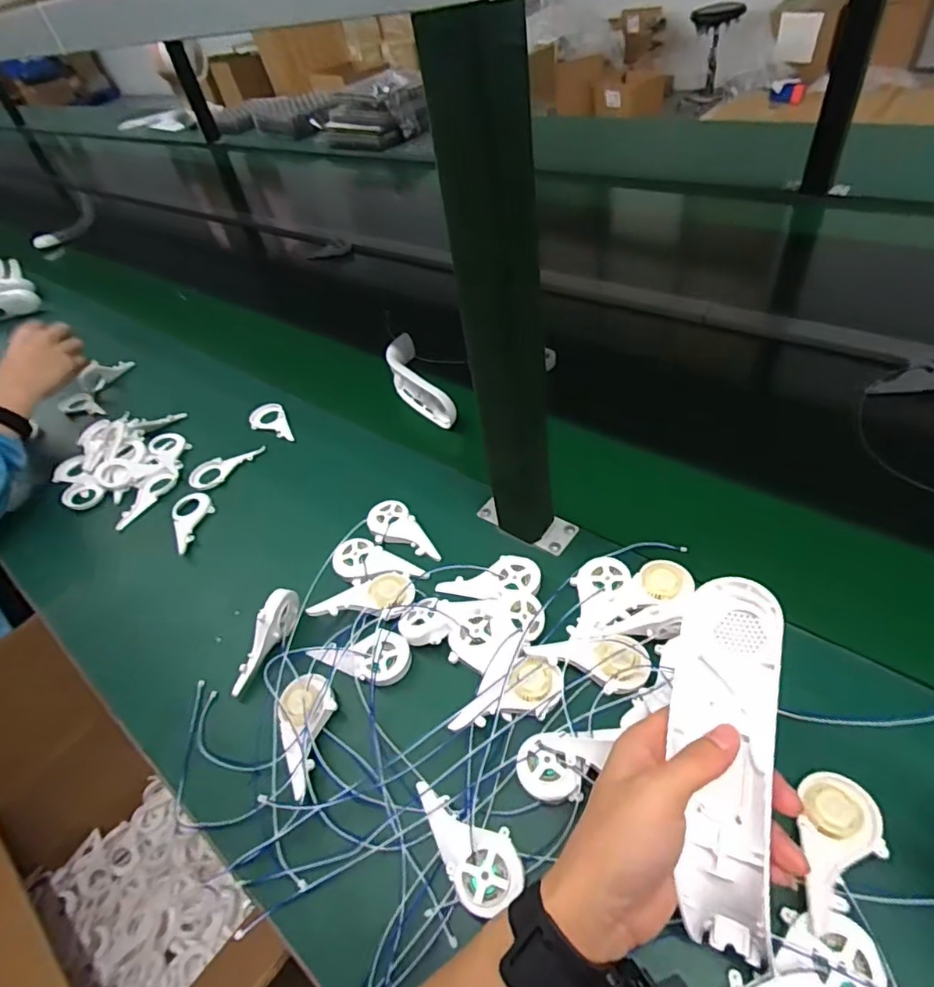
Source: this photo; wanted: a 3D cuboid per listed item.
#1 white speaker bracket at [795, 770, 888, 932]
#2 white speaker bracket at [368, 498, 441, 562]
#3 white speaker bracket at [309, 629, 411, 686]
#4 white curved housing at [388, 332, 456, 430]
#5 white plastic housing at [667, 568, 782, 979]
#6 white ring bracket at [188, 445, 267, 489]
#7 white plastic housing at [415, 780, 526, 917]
[{"bbox_3d":[0.224,0.214,0.329,0.045,0.014,0.088,8,50,20],"label":"white speaker bracket"},{"bbox_3d":[-0.063,0.040,0.568,0.090,0.012,0.043,34,53,18],"label":"white speaker bracket"},{"bbox_3d":[-0.090,0.139,0.468,0.084,0.021,0.041,-7,46,7],"label":"white speaker bracket"},{"bbox_3d":[-0.067,-0.143,0.755,0.046,0.068,0.189,-18,42,-14],"label":"white curved housing"},{"bbox_3d":[0.141,0.144,0.304,0.050,0.047,0.192,5,75,12],"label":"white plastic housing"},{"bbox_3d":[-0.305,-0.038,0.705,0.038,0.014,0.095,28,59,33],"label":"white ring bracket"},{"bbox_3d":[0.004,0.228,0.368,0.045,0.014,0.088,-24,46,-10],"label":"white plastic housing"}]

